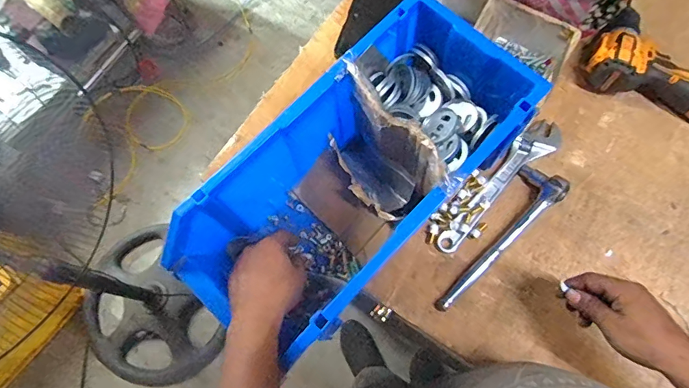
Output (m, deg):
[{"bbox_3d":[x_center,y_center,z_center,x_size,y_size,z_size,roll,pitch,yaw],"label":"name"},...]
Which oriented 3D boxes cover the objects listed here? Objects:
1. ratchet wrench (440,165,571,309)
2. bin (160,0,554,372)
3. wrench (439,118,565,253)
[{"bbox_3d":[0.203,0.052,0.603,0.233,0.044,0.062,-42,76,-11],"label":"ratchet wrench"},{"bbox_3d":[0.015,-0.015,0.547,0.449,0.191,0.222,-41,75,0],"label":"bin"},{"bbox_3d":[0.222,-0.019,0.633,0.253,0.022,0.047,-42,76,-11],"label":"wrench"}]

